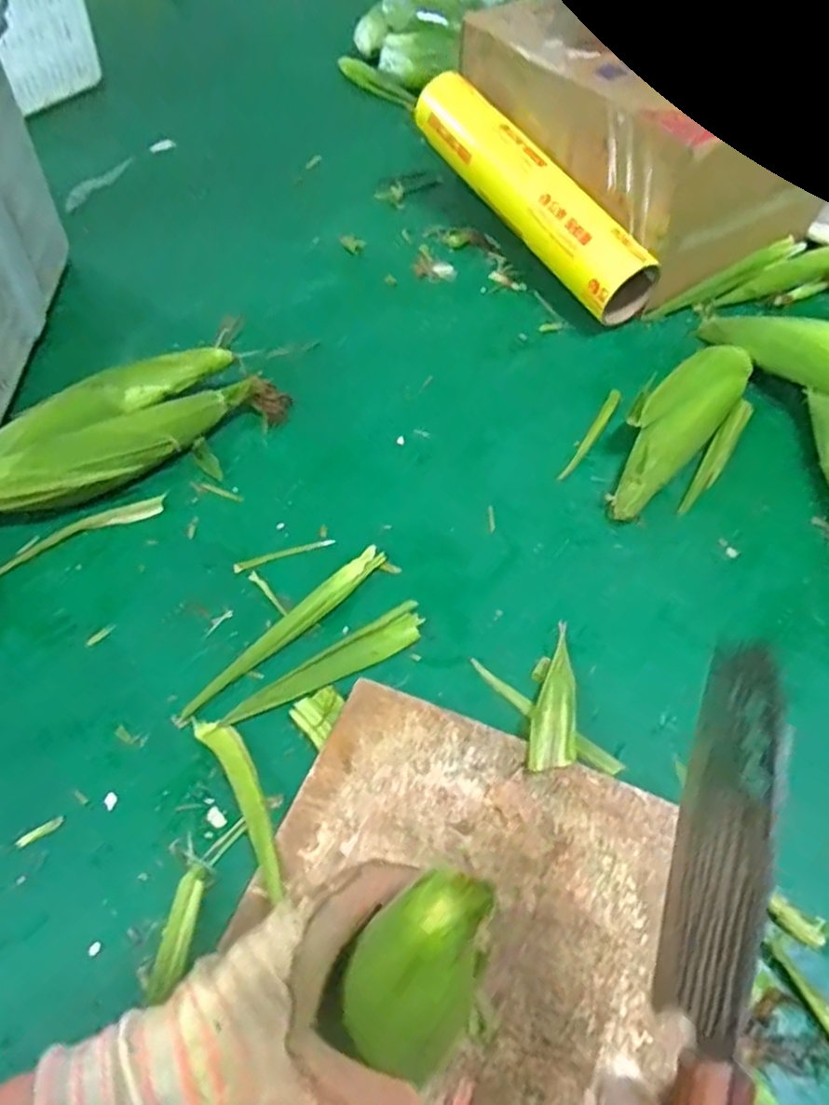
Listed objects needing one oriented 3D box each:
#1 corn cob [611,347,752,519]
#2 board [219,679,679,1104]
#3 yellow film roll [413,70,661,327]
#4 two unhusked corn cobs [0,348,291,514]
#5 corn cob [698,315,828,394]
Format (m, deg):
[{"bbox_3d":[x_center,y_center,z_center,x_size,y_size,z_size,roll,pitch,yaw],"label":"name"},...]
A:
[{"bbox_3d":[0.272,-0.132,0.700,0.067,0.068,0.250,33,62,23],"label":"corn cob"},{"bbox_3d":[0.027,0.246,0.466,0.263,0.027,0.251,18,57,15],"label":"board"},{"bbox_3d":[0.139,-0.459,0.859,0.089,0.088,0.404,-29,70,-17],"label":"yellow film roll"},{"bbox_3d":[-0.310,-0.121,0.711,0.355,0.075,0.110,-31,59,-18],"label":"two unhusked corn cobs"},{"bbox_3d":[0.417,-0.220,0.736,0.047,0.054,0.231,-33,45,-20],"label":"corn cob"}]

